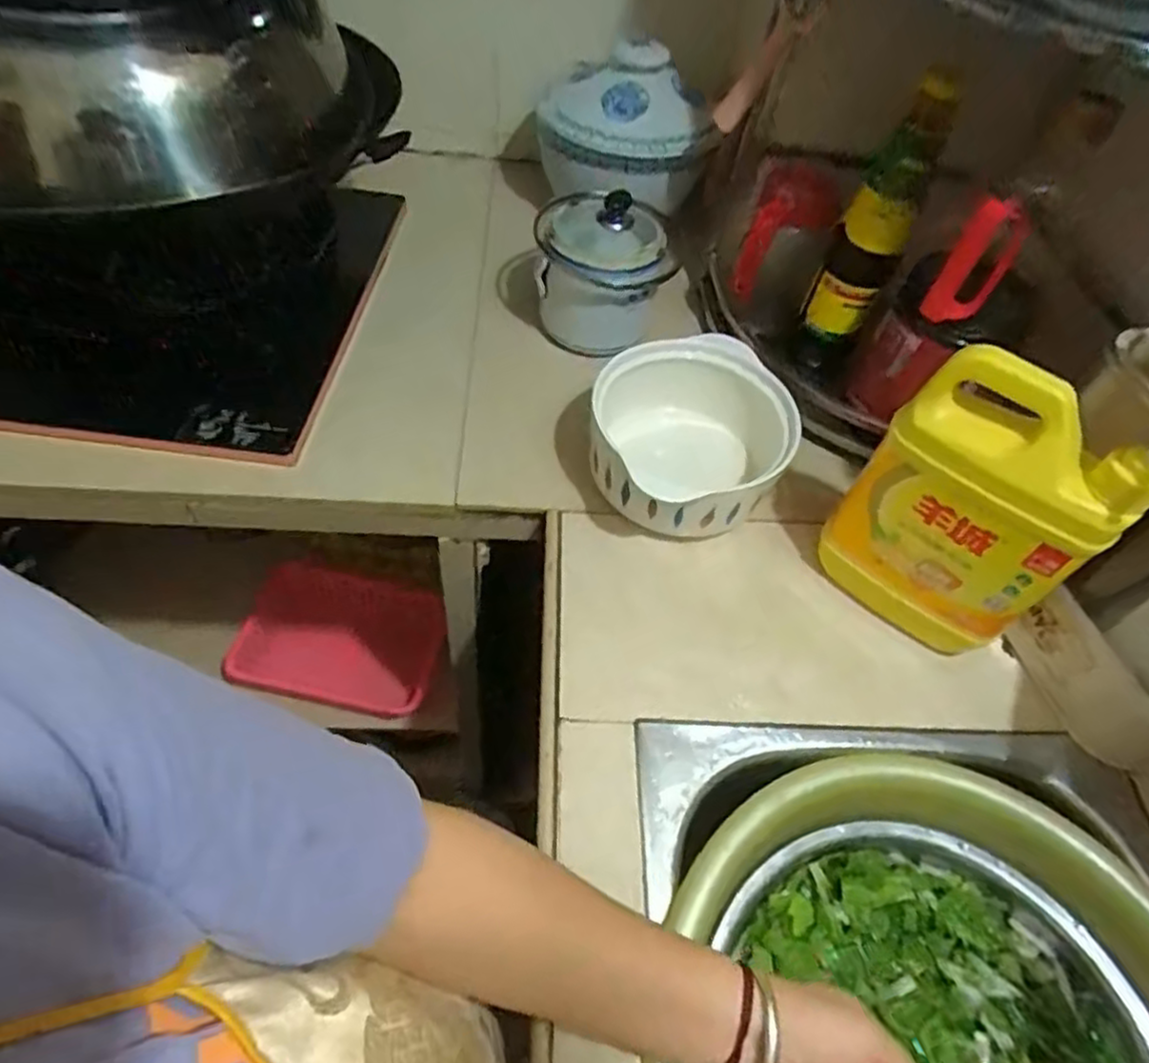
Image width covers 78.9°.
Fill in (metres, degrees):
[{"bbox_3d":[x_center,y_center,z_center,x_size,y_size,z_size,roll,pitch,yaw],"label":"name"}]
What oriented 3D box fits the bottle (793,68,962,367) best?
[{"bbox_3d":[0.267,-0.268,0.634,0.055,0.240,0.059,13,54,4],"label":"bottle"}]

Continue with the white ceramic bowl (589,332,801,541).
[{"bbox_3d":[0.097,-0.076,0.607,0.160,0.094,0.170,3,54,-4],"label":"white ceramic bowl"}]

